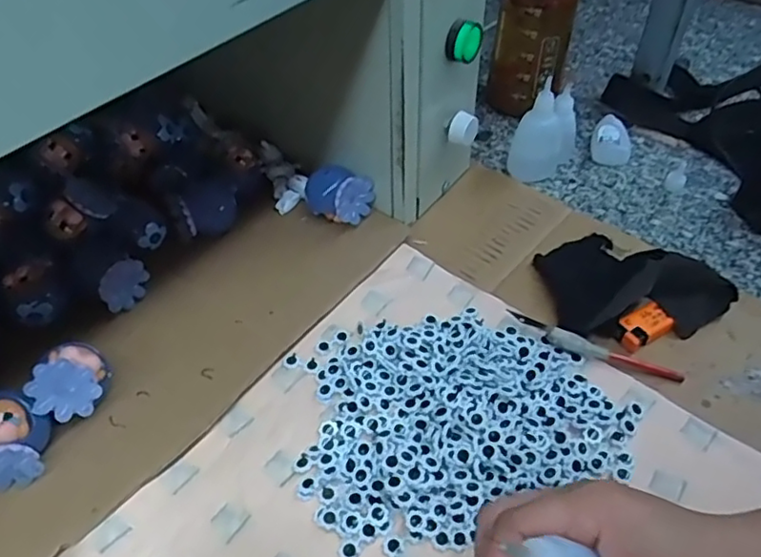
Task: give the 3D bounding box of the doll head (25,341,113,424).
[{"bbox_3d":[-0.181,0.064,0.370,0.034,0.046,0.042,0,51,0],"label":"doll head"}]

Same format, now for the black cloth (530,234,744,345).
[{"bbox_3d":[0.174,0.001,0.452,0.096,0.041,0.124,-31,54,-25],"label":"black cloth"}]

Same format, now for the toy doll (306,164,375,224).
[{"bbox_3d":[-0.034,-0.066,0.497,0.043,0.043,0.047,-37,60,-26],"label":"toy doll"}]

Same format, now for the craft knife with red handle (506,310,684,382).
[{"bbox_3d":[0.146,0.046,0.426,0.117,0.010,0.014,20,51,15],"label":"craft knife with red handle"}]

